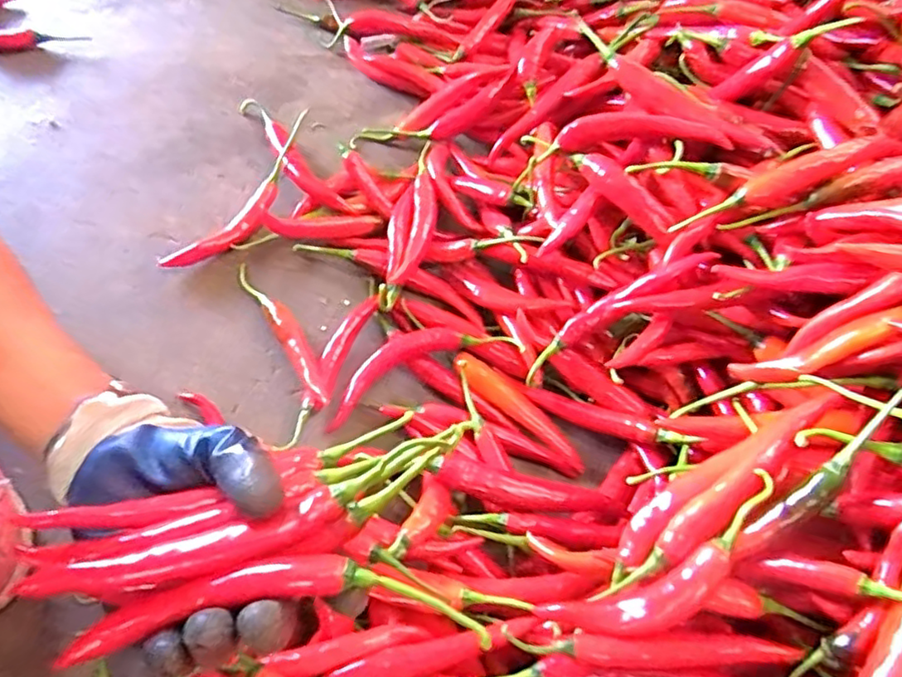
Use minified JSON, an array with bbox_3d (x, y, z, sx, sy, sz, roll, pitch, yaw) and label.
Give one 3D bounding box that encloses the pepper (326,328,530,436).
[{"bbox_3d":[-0.025,0.017,0.451,0.146,0.021,0.044,-20,63,-12],"label":"pepper"}]

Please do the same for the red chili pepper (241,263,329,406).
[{"bbox_3d":[-0.122,-0.007,0.457,0.017,0.015,0.142,-31,65,-17],"label":"red chili pepper"}]

